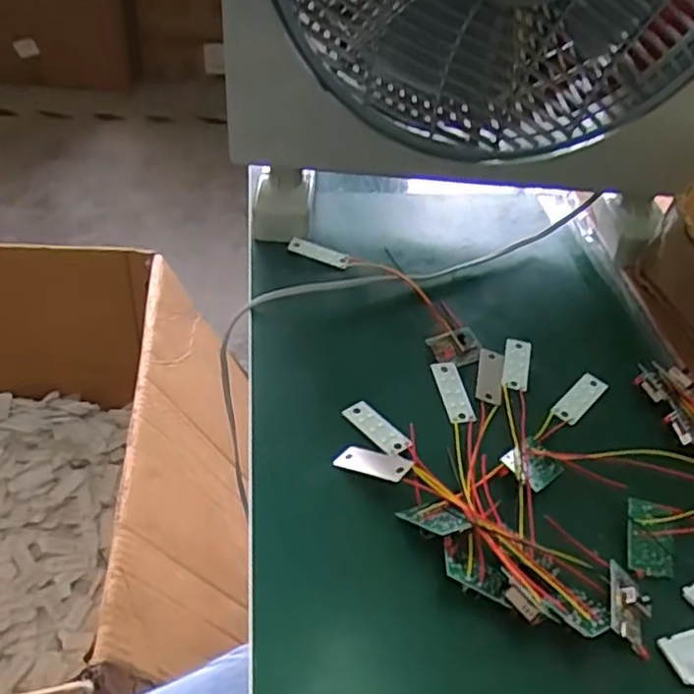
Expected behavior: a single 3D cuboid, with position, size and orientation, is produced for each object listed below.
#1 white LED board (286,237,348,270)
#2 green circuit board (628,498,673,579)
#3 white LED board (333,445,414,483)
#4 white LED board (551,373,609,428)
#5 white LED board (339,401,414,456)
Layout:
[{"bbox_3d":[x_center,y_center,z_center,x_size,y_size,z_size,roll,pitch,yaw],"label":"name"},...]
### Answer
[{"bbox_3d":[-0.020,-0.070,0.486,0.044,0.007,0.013,19,75,-7],"label":"white LED board"},{"bbox_3d":[0.153,0.097,0.336,0.023,0.004,0.036,8,74,-5],"label":"green circuit board"},{"bbox_3d":[0.014,0.063,0.356,0.045,0.004,0.016,7,42,40],"label":"white LED board"},{"bbox_3d":[0.144,0.032,0.409,0.015,0.004,0.044,35,56,28],"label":"white LED board"},{"bbox_3d":[0.017,0.047,0.381,0.016,0.005,0.044,-30,54,-25],"label":"white LED board"}]

